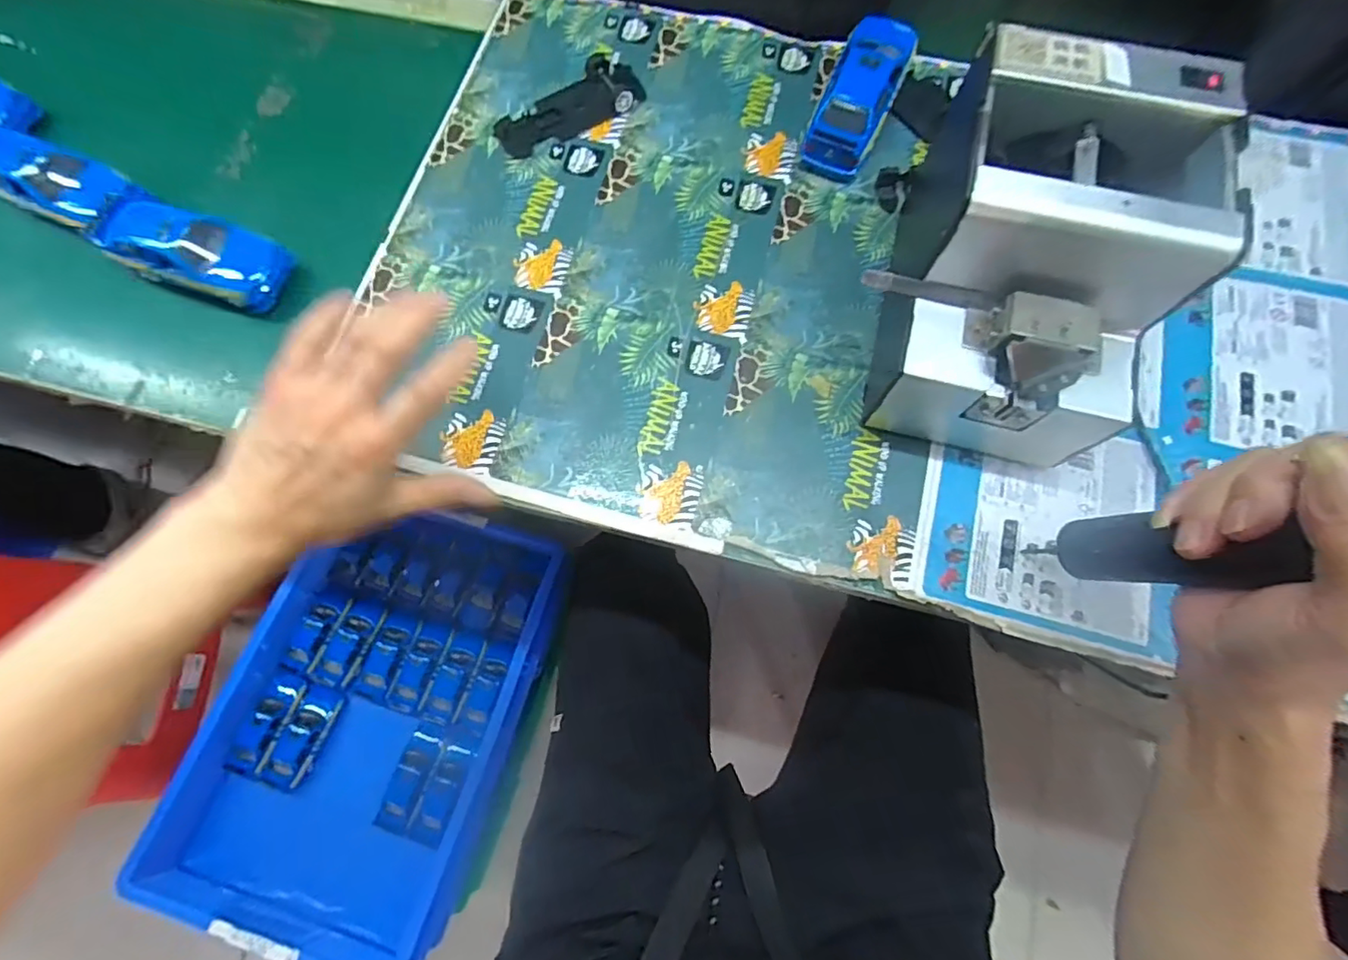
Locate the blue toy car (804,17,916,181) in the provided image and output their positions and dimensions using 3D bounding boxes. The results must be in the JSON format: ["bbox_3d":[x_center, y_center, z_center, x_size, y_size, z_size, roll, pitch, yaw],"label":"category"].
[{"bbox_3d":[0.141,-0.290,0.433,0.049,0.038,0.118,25,88,8],"label":"blue toy car"}]

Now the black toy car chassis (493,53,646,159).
[{"bbox_3d":[-0.081,-0.300,0.463,0.125,0.017,0.054,-37,75,-11],"label":"black toy car chassis"}]

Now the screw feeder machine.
[{"bbox_3d":[0.194,-0.120,0.336,0.142,0.148,0.186,13,72,4],"label":"screw feeder machine"}]

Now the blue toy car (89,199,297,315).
[{"bbox_3d":[-0.340,-0.159,0.409,0.119,0.033,0.055,16,73,6],"label":"blue toy car"}]

